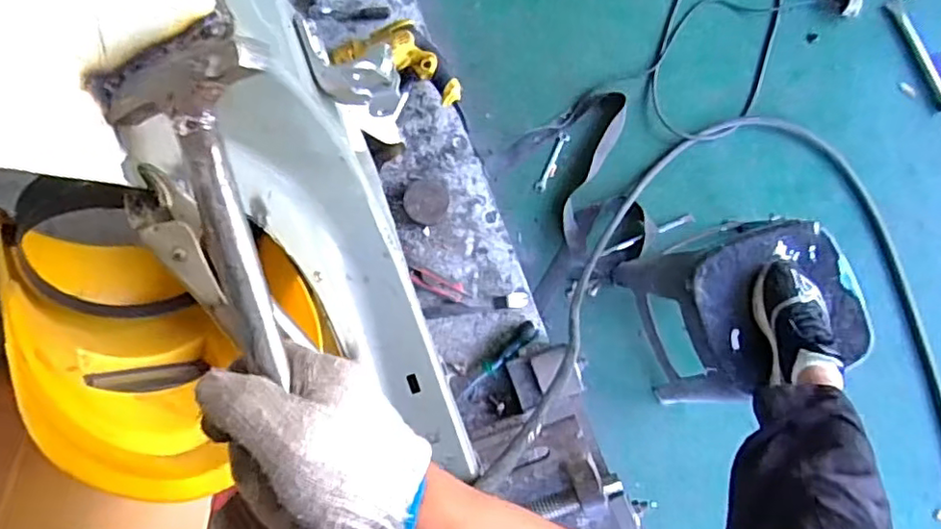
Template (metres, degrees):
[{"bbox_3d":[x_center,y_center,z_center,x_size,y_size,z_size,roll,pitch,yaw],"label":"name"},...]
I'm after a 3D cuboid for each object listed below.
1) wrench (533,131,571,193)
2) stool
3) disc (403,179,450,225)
[{"bbox_3d":[0.214,-0.266,1.620,0.034,0.008,0.163,26,86,8],"label":"wrench"},{"bbox_3d":[0.549,0.089,1.329,0.317,0.461,0.325,-19,84,2],"label":"stool"},{"bbox_3d":[-0.080,-0.111,1.114,0.077,0.015,0.076,0,85,4],"label":"disc"}]

